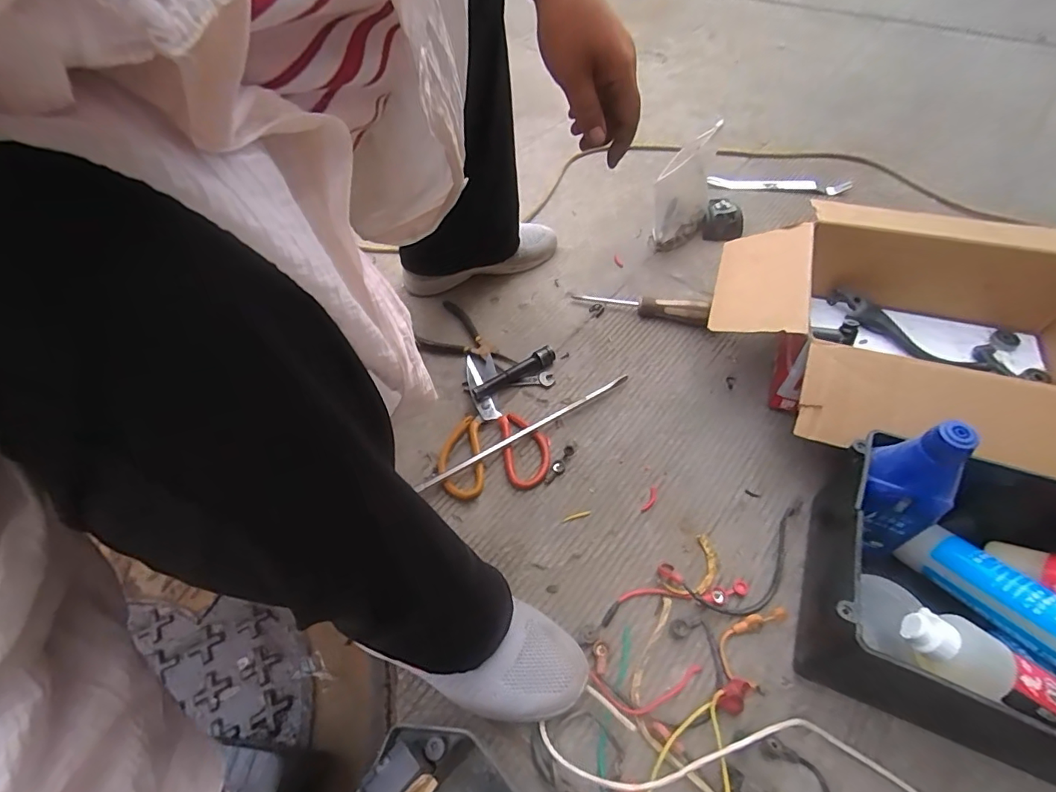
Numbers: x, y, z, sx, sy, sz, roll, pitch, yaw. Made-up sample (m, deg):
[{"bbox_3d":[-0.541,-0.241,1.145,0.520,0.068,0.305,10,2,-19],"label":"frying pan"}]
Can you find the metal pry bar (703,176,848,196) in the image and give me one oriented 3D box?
[{"bbox_3d":[0.487,-0.412,0.971,0.253,0.019,0.047,9,54,12],"label":"metal pry bar"}]

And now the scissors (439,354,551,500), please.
[{"bbox_3d":[-0.051,0.030,0.645,0.134,0.019,0.206,-9,53,-2],"label":"scissors"}]

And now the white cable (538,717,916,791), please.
[{"bbox_3d":[0.177,0.309,0.423,0.334,0.032,0.063,2,53,6],"label":"white cable"}]

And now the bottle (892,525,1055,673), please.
[{"bbox_3d":[0.437,0.196,0.404,0.060,0.050,0.226,-24,32,-13],"label":"bottle"}]

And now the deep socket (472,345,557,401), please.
[{"bbox_3d":[-0.018,-0.030,0.677,0.129,0.019,0.020,-29,56,-17],"label":"deep socket"}]

